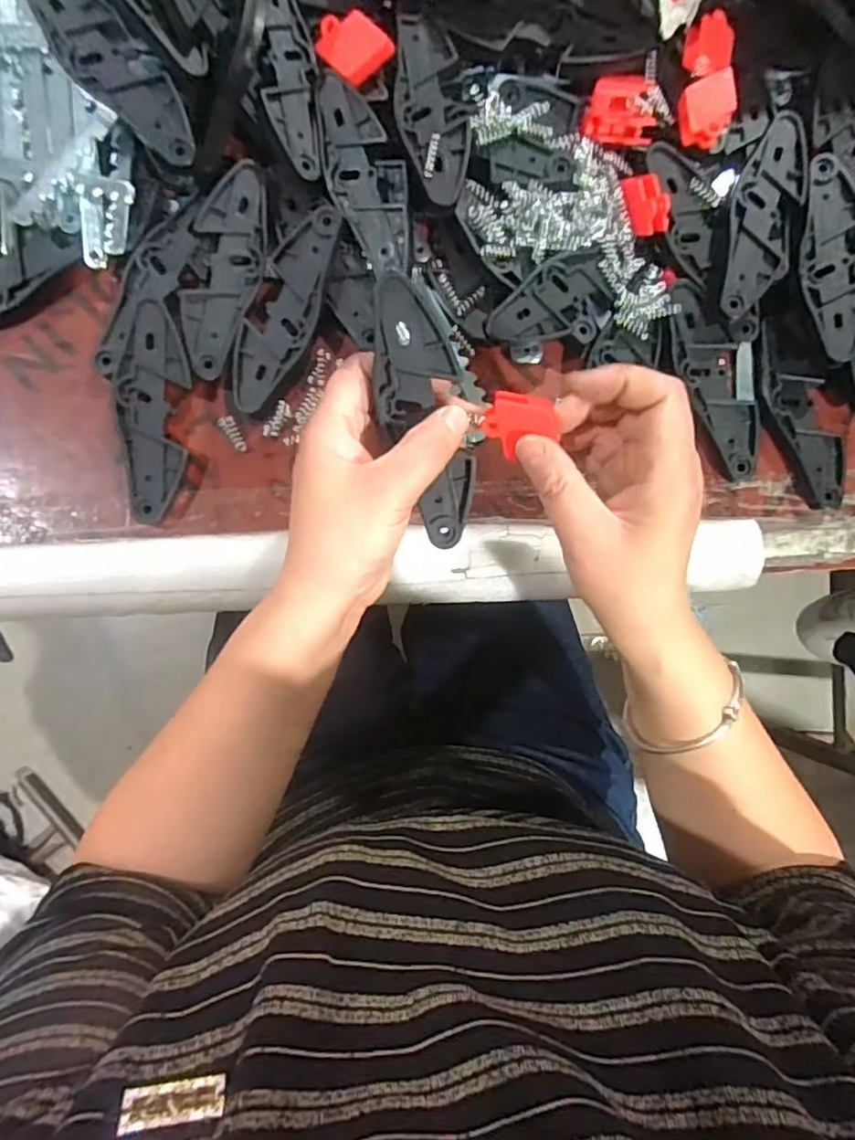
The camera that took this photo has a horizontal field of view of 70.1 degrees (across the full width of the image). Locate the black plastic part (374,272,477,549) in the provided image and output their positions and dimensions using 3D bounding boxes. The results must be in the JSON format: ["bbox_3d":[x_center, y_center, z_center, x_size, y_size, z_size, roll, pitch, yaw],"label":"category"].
[{"bbox_3d":[-0.001,-0.070,0.289,0.039,0.005,0.125,-17,112,-6],"label":"black plastic part"}]

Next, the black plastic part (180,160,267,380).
[{"bbox_3d":[-0.118,-0.176,0.357,0.038,0.006,0.123,13,89,-28],"label":"black plastic part"}]

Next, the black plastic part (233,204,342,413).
[{"bbox_3d":[-0.083,-0.153,0.359,0.038,0.016,0.123,25,85,-2],"label":"black plastic part"}]

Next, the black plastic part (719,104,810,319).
[{"bbox_3d":[0.203,-0.210,0.366,0.042,0.014,0.123,11,86,-3],"label":"black plastic part"}]

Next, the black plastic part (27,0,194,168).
[{"bbox_3d":[-0.171,-0.274,0.331,0.037,0.006,0.120,-44,96,1],"label":"black plastic part"}]

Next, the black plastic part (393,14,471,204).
[{"bbox_3d":[0.003,-0.268,0.355,0.040,0.010,0.112,-9,88,-5],"label":"black plastic part"}]

